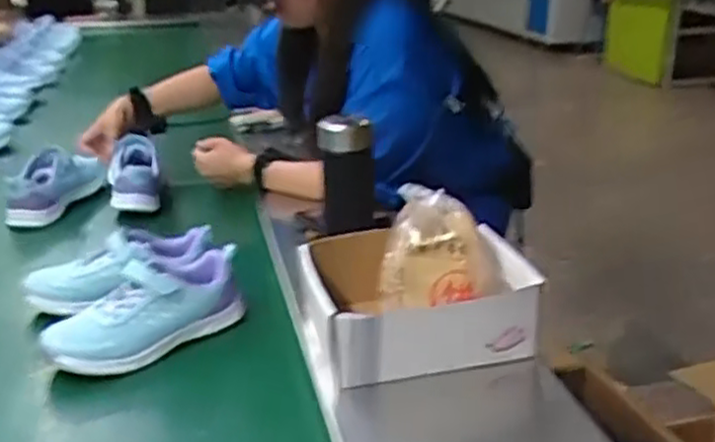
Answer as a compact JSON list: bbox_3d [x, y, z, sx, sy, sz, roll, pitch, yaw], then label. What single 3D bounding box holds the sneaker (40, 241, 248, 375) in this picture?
[{"bbox_3d":[-0.244,0.106,0.866,0.237,0.091,0.078,-16,24,-38],"label":"sneaker"}]

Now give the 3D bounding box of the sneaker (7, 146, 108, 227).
[{"bbox_3d":[-0.541,-0.071,1.320,0.085,0.105,0.210,3,19,12],"label":"sneaker"}]

